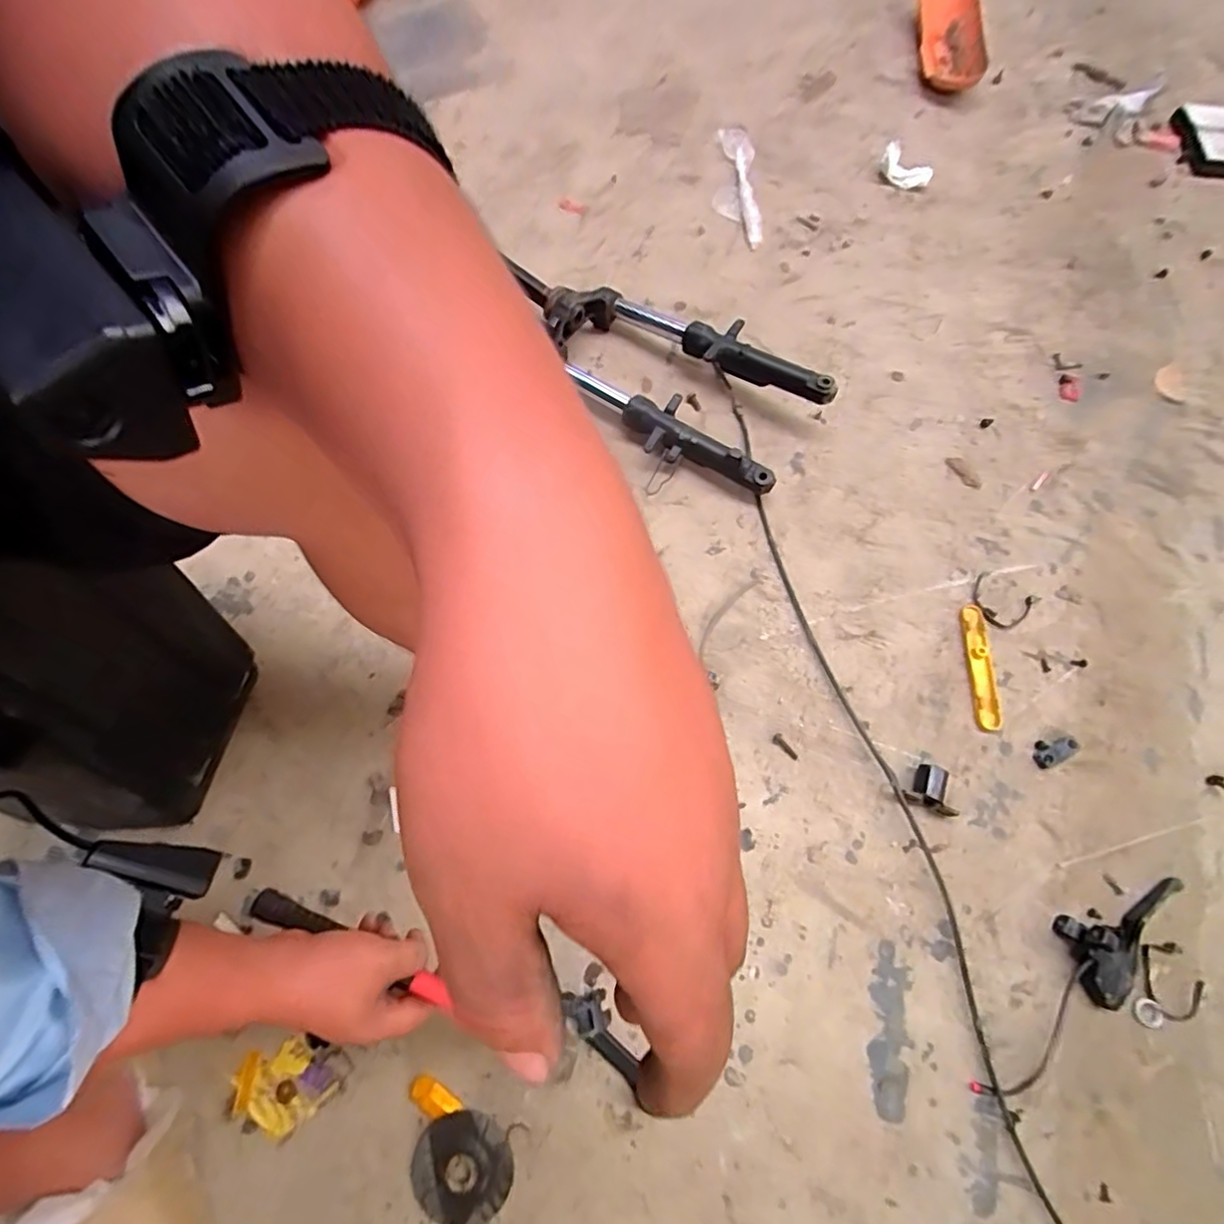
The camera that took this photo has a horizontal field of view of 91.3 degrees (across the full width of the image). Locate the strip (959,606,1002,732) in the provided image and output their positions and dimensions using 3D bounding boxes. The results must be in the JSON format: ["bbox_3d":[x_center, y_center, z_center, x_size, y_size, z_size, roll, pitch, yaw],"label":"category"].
[{"bbox_3d":[0.440,0.065,0.714,0.031,0.010,0.153,4,69,0],"label":"strip"}]

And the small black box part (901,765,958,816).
[{"bbox_3d":[0.350,0.193,0.654,0.055,0.022,0.046,19,70,6],"label":"small black box part"}]

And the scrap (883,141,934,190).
[{"bbox_3d":[0.493,-0.740,1.002,0.091,0.036,0.032,21,68,-16],"label":"scrap"}]

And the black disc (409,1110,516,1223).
[{"bbox_3d":[-0.136,0.504,0.538,0.088,0.015,0.086,0,69,-1],"label":"black disc"}]

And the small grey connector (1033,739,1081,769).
[{"bbox_3d":[0.504,0.159,0.679,0.052,0.011,0.028,-13,70,-6],"label":"small grey connector"}]

